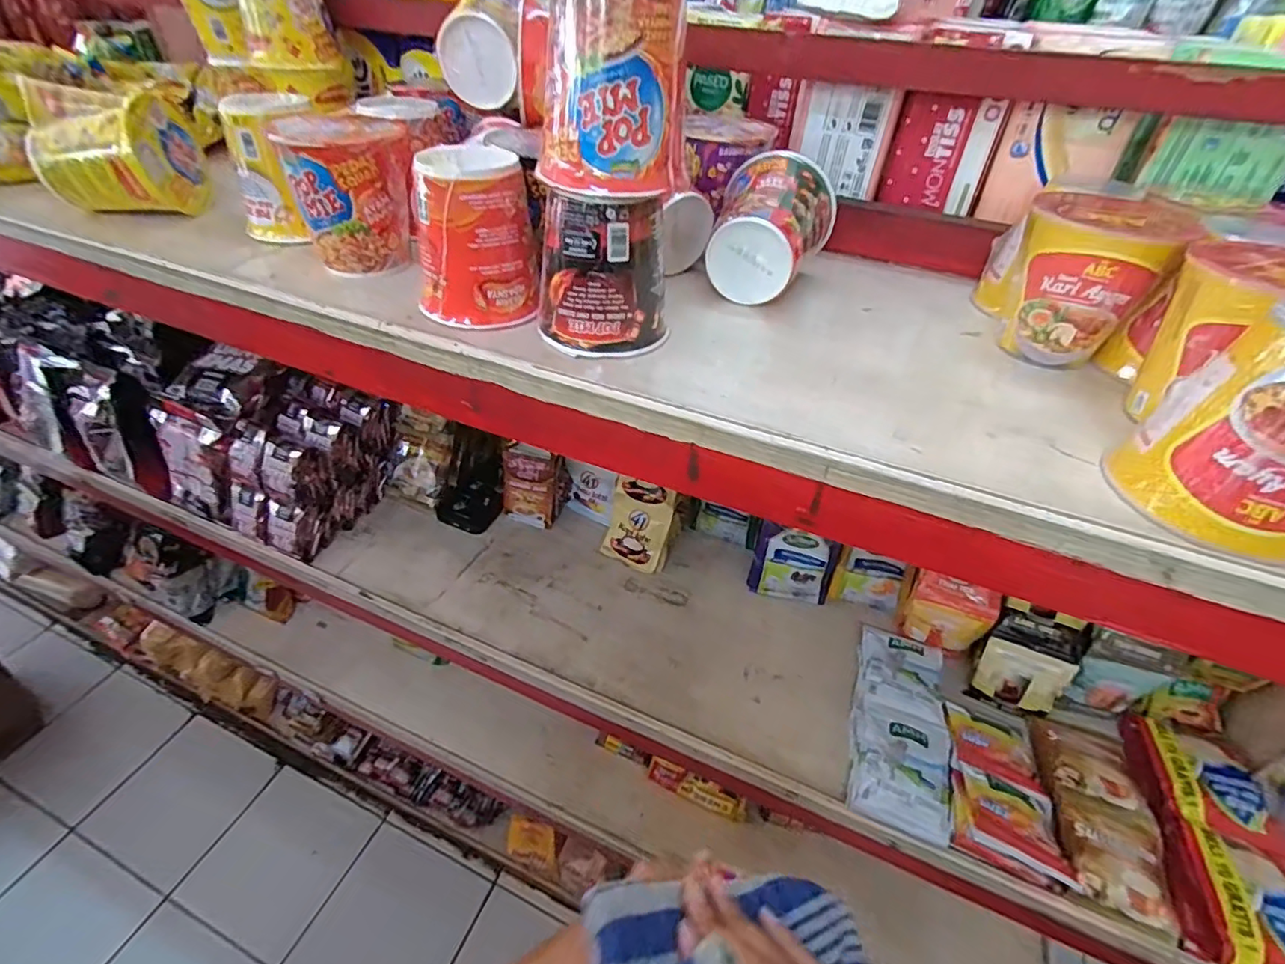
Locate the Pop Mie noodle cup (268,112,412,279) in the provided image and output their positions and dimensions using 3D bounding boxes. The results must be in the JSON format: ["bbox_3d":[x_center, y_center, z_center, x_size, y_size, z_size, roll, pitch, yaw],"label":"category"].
[{"bbox_3d":[-0.247,-0.243,0.494,0.097,0.105,0.092,-11,44,-18],"label":"Pop Mie noodle cup"}]

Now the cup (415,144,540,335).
[{"bbox_3d":[-0.132,-0.189,0.447,0.089,0.114,0.085,-4,42,-10],"label":"cup"}]

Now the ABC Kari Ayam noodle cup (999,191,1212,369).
[{"bbox_3d":[0.341,-0.158,0.451,0.098,0.104,0.117,30,47,27],"label":"ABC Kari Ayam noodle cup"}]

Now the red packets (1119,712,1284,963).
[{"bbox_3d":[0.542,0.330,0.540,0.102,0.049,0.235,15,42,12],"label":"red packets"}]

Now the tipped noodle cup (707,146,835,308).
[{"bbox_3d":[0.113,-0.226,0.513,0.097,0.093,0.111,17,42,13],"label":"tipped noodle cup"}]

